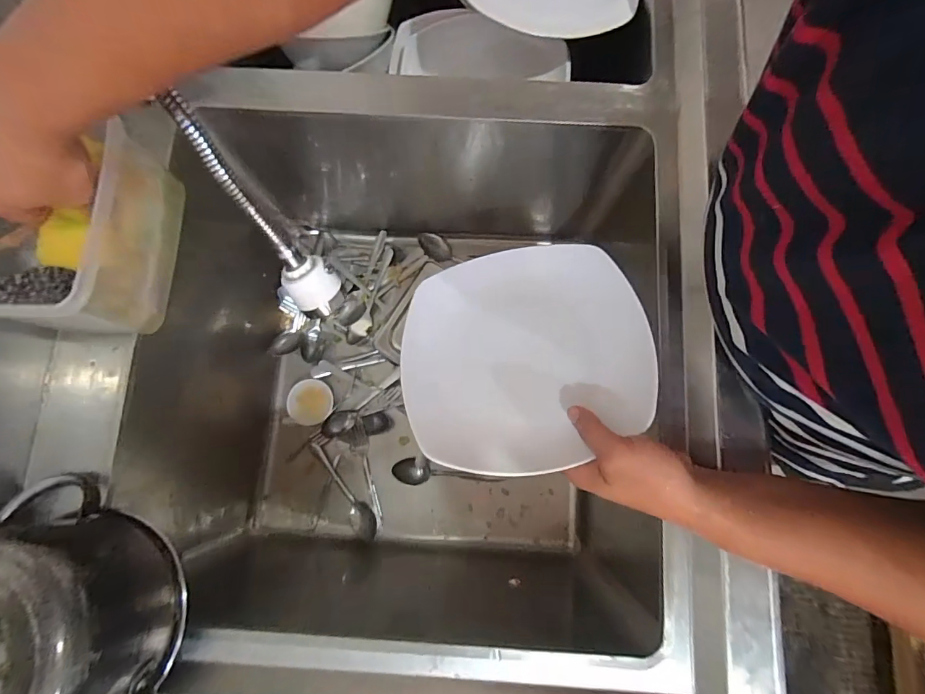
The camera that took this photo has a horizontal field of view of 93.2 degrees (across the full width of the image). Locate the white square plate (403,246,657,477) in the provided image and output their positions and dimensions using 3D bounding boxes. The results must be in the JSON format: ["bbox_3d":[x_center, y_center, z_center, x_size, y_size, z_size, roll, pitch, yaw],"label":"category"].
[{"bbox_3d":[0.055,0.006,0.427,0.226,0.028,0.224,-13,63,8],"label":"white square plate"}]

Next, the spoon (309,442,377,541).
[{"bbox_3d":[-0.181,0.215,0.662,0.032,0.026,0.166,-37,81,-5],"label":"spoon"}]

